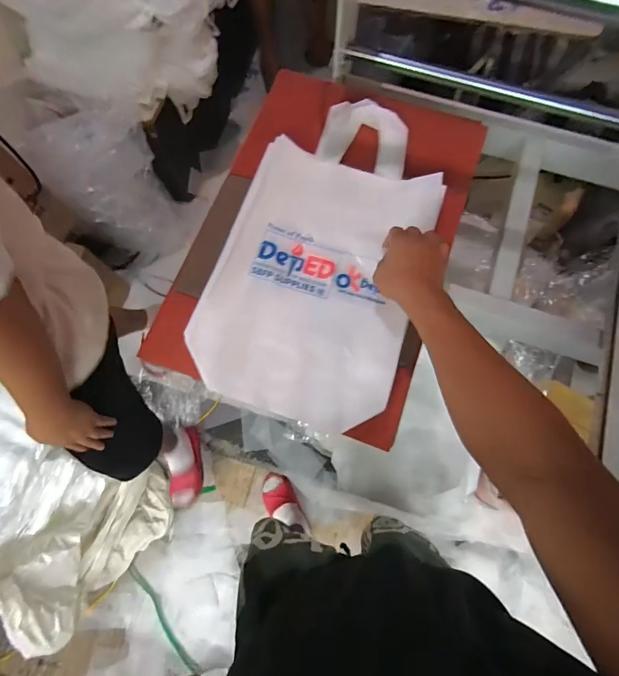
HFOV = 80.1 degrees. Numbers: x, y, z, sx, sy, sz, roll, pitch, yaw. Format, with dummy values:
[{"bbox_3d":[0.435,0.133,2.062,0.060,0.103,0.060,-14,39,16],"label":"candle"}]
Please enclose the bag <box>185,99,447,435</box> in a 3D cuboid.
[{"bbox_3d":[0.026,-0.152,0.588,0.304,0.048,0.548,18,75,4],"label":"bag"}]

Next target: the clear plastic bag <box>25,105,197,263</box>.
[{"bbox_3d":[-0.650,-0.491,1.333,0.184,0.584,0.340,44,79,10],"label":"clear plastic bag"}]

